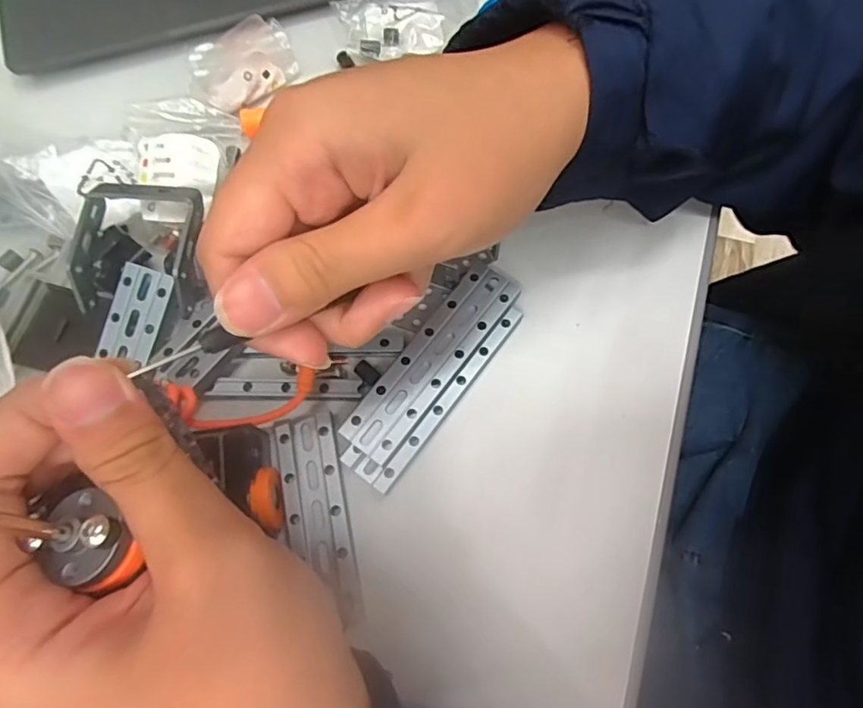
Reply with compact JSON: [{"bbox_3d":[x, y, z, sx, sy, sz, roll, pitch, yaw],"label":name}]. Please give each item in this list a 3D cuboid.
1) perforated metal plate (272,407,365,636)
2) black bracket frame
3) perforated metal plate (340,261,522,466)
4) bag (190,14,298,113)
[{"bbox_3d":[-0.045,0.062,0.224,0.024,0.010,0.077,-11,75,-4],"label":"perforated metal plate"},{"bbox_3d":[-0.121,-0.044,0.240,0.048,0.027,0.054,1,74,-1],"label":"black bracket frame"},{"bbox_3d":[0.001,0.003,0.242,0.024,0.010,0.095,37,77,9],"label":"perforated metal plate"},{"bbox_3d":[-0.094,-0.145,0.283,0.052,0.016,0.048,-23,76,-7],"label":"bag"}]

